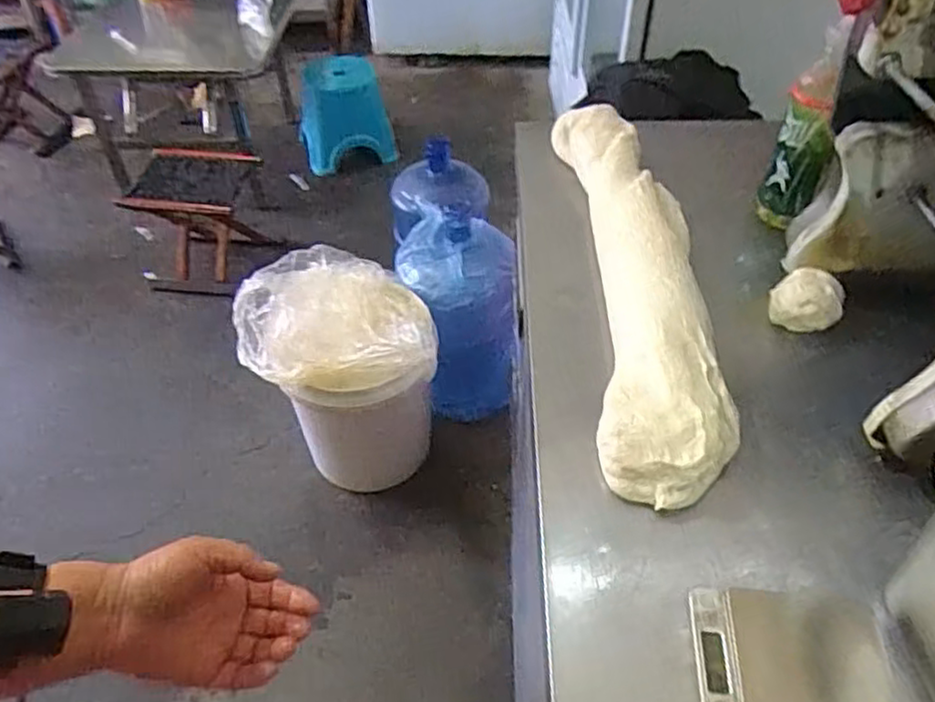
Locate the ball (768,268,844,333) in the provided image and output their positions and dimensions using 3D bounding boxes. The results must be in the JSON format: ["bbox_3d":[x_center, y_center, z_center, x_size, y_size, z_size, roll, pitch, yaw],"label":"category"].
[{"bbox_3d":[0.347,-0.056,0.713,0.066,0.040,0.067,-1,45,1],"label":"ball"}]

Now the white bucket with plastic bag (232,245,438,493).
[{"bbox_3d":[-0.232,0.062,1.411,0.365,0.477,0.306,1,45,3],"label":"white bucket with plastic bag"}]

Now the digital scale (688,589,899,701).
[{"bbox_3d":[0.220,0.216,0.475,0.127,0.018,0.110,4,45,5],"label":"digital scale"}]

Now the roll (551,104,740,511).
[{"bbox_3d":[0.176,-0.096,0.741,0.119,0.062,0.561,0,45,2],"label":"roll"}]

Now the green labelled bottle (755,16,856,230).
[{"bbox_3d":[0.366,-0.232,0.758,0.059,0.221,0.057,19,48,19],"label":"green labelled bottle"}]

